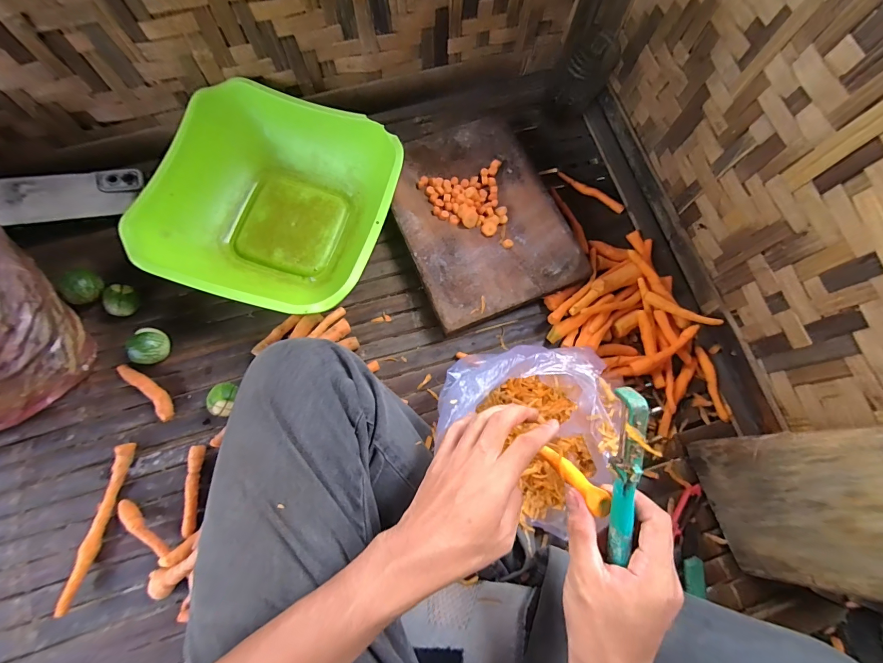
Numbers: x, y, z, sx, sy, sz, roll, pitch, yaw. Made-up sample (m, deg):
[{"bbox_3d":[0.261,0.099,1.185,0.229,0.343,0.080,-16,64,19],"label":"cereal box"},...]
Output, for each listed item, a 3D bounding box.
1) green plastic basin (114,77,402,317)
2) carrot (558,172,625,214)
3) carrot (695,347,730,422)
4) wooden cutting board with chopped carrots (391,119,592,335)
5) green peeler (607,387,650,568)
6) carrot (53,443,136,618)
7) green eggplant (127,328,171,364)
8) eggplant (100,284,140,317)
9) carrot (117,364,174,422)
[{"bbox_3d":[-0.211,-0.165,0.511,0.280,0.100,0.281,16,75,4],"label":"green plastic basin"},{"bbox_3d":[0.235,-0.222,0.597,0.115,0.018,0.014,37,77,9],"label":"carrot"},{"bbox_3d":[0.369,0.071,0.514,0.014,0.018,0.101,-11,75,-4],"label":"carrot"},{"bbox_3d":[0.053,-0.168,0.549,0.228,0.039,0.298,-22,76,-7],"label":"wooden cutting board with chopped carrots"},{"bbox_3d":[0.126,0.101,0.258,0.013,0.020,0.130,-4,109,-2],"label":"green peeler"},{"bbox_3d":[-0.393,0.220,0.429,0.014,0.019,0.178,8,74,1],"label":"carrot"},{"bbox_3d":[-0.365,0.019,0.472,0.036,0.043,0.044,18,75,4],"label":"green eggplant"},{"bbox_3d":[-0.415,-0.041,0.485,0.034,0.030,0.029,-34,77,-10],"label":"eggplant"},{"bbox_3d":[-0.366,0.072,0.469,0.087,0.020,0.021,42,78,10],"label":"carrot"}]

